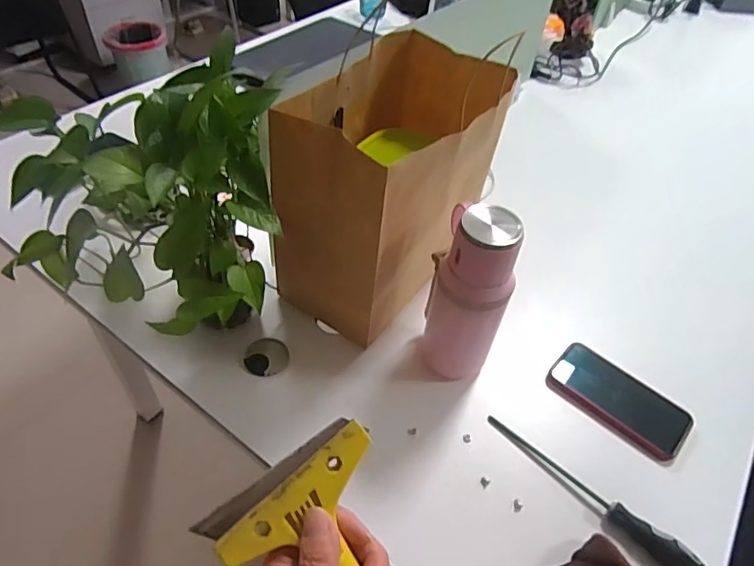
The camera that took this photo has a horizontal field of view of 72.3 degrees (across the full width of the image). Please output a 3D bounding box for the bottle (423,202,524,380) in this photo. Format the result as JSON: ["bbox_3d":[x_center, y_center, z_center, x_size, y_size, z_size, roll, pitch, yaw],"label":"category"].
[{"bbox_3d":[0.101,0.017,0.570,0.083,0.232,0.064,18,50,11],"label":"bottle"}]

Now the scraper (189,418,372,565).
[{"bbox_3d":[-0.008,0.199,0.293,0.095,0.020,0.225,-26,96,-24],"label":"scraper"}]

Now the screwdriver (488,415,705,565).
[{"bbox_3d":[0.217,0.214,0.539,0.234,0.031,0.024,36,56,24],"label":"screwdriver"}]

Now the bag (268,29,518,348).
[{"bbox_3d":[0.014,-0.122,0.659,0.197,0.268,0.294,30,54,20],"label":"bag"}]

